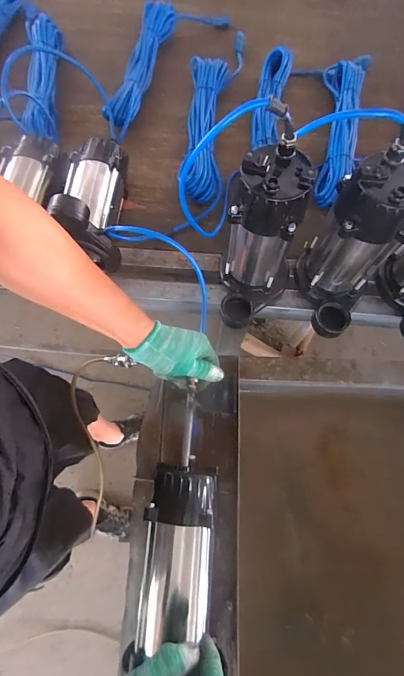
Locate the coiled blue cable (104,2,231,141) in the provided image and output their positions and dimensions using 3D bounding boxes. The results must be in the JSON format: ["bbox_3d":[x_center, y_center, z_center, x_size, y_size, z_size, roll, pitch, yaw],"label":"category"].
[{"bbox_3d":[-0.141,-0.587,0.720,0.067,0.066,0.361,15,73,5],"label":"coiled blue cable"}]

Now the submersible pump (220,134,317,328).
[{"bbox_3d":[0.077,-0.122,0.473,0.106,0.241,0.151,29,75,9],"label":"submersible pump"}]

